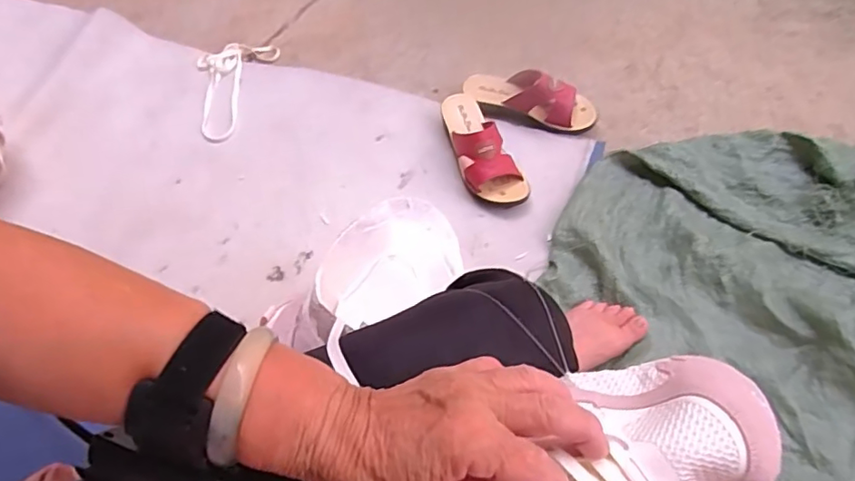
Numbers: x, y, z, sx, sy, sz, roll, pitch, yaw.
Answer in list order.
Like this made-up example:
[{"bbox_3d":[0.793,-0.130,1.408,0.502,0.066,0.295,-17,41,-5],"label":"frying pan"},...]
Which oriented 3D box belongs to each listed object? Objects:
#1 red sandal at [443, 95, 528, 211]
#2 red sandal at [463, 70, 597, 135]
[{"bbox_3d":[0.081,-0.156,0.905,0.085,0.079,0.228,-22,63,-6],"label":"red sandal"},{"bbox_3d":[0.175,-0.245,0.964,0.229,0.073,0.080,16,65,13],"label":"red sandal"}]

